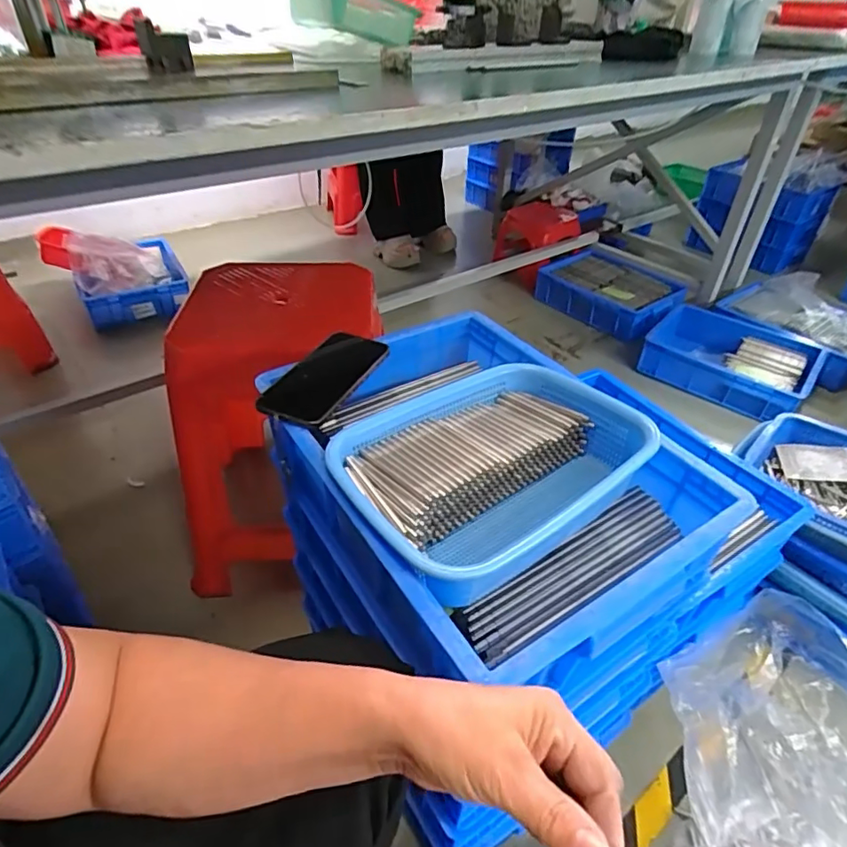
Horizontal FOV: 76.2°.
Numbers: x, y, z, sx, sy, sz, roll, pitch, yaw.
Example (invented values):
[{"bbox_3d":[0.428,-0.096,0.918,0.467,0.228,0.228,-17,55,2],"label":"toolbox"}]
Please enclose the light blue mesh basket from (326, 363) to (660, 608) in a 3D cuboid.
[{"bbox_3d":[0.067,0.038,0.521,0.293,0.084,0.204,-25,47,-29],"label":"light blue mesh basket"}]

